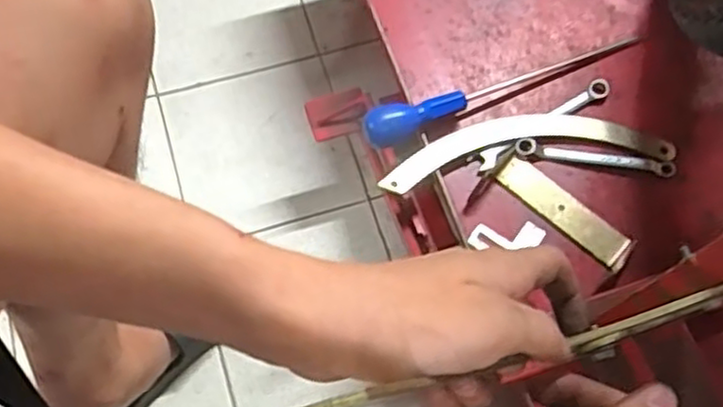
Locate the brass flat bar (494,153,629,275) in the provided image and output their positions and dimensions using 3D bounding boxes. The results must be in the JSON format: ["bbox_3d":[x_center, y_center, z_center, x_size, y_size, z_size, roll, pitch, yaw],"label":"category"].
[{"bbox_3d":[0.171,0.006,0.602,0.124,0.005,0.035,38,73,12],"label":"brass flat bar"}]

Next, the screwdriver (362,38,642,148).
[{"bbox_3d":[0.130,-0.101,0.626,0.269,0.026,0.033,-18,71,-8],"label":"screwdriver"}]

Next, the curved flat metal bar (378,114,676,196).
[{"bbox_3d":[0.142,-0.050,0.616,0.253,0.009,0.058,-8,70,-4],"label":"curved flat metal bar"}]

